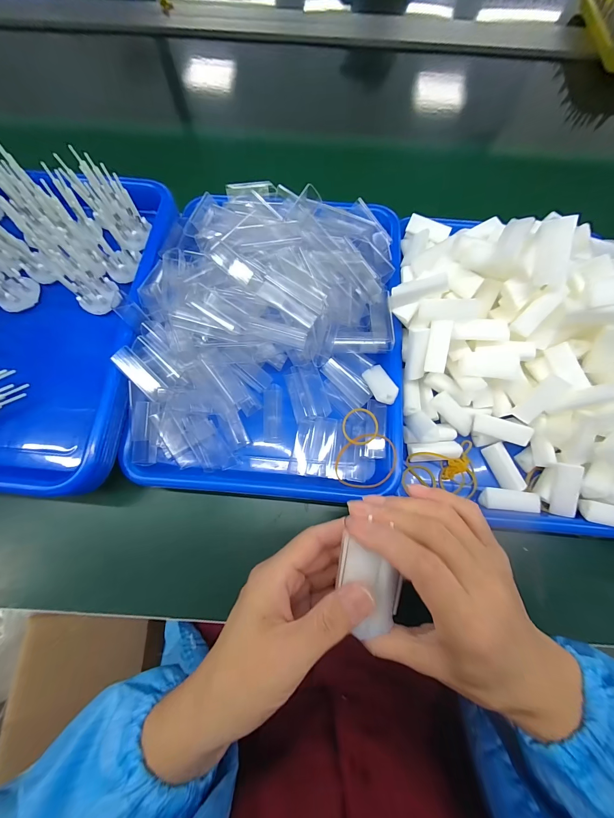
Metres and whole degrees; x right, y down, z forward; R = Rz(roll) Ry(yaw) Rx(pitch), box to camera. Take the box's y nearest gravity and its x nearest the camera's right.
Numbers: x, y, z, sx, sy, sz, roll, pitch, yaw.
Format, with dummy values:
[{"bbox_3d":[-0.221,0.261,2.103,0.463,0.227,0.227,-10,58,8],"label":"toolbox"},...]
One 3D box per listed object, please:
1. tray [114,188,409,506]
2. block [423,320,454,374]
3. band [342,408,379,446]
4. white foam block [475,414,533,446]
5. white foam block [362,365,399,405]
[{"bbox_3d":[-0.030,-0.076,0.304,0.248,0.064,0.303,5,72,0],"label":"tray"},{"bbox_3d":[0.117,-0.055,0.275,0.015,0.010,0.045,5,103,1],"label":"block"},{"bbox_3d":[0.049,0.016,0.284,0.032,0.004,0.034,-7,75,4],"label":"band"},{"bbox_3d":[0.181,0.019,0.288,0.047,0.012,0.014,21,71,34],"label":"white foam block"},{"bbox_3d":[0.068,-0.024,0.291,0.020,0.012,0.046,-13,44,-5],"label":"white foam block"}]

